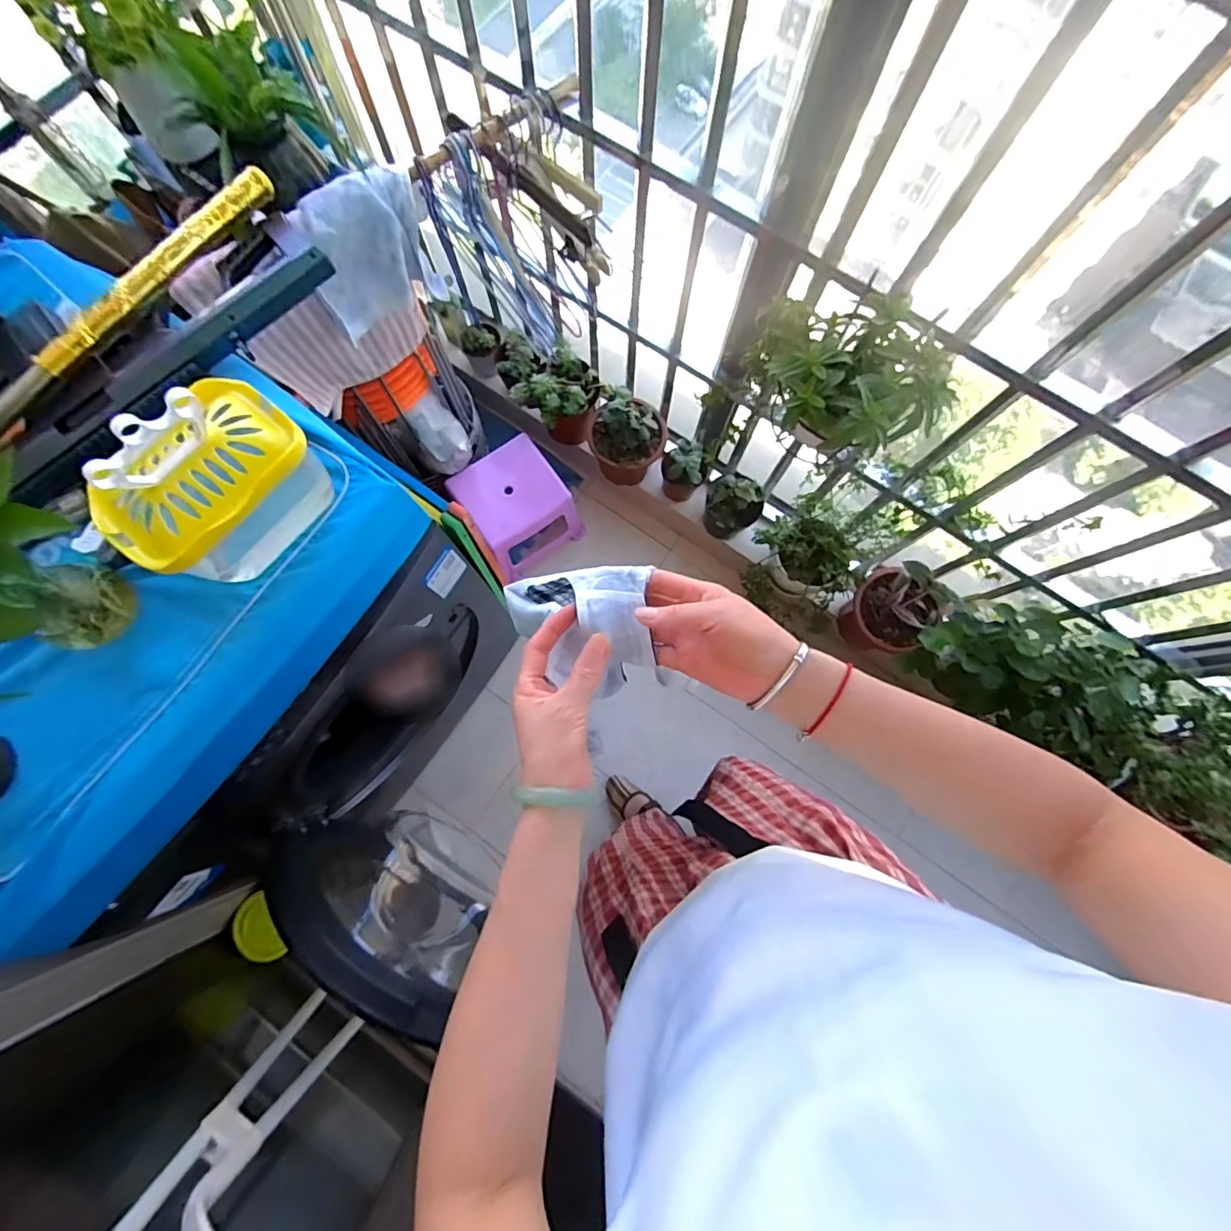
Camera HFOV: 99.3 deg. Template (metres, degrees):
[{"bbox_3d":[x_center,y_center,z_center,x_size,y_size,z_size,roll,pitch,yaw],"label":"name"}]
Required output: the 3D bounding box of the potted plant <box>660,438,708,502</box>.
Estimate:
[{"bbox_3d":[0.173,-0.370,1.321,0.112,0.178,0.098,16,78,2],"label":"potted plant"}]

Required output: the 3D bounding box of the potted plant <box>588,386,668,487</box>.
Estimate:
[{"bbox_3d":[0.029,-0.429,1.299,0.178,0.278,0.177,0,78,-2],"label":"potted plant"}]

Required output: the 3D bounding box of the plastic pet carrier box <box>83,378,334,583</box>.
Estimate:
[{"bbox_3d":[-0.376,-0.122,0.498,0.112,0.165,0.177,37,80,6],"label":"plastic pet carrier box"}]

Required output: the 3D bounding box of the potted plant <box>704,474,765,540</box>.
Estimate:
[{"bbox_3d":[0.281,-0.269,1.275,0.141,0.164,0.132,31,79,5],"label":"potted plant"}]

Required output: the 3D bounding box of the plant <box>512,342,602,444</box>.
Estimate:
[{"bbox_3d":[-0.131,-0.528,1.330,0.174,0.242,0.173,33,79,5],"label":"plant"}]

